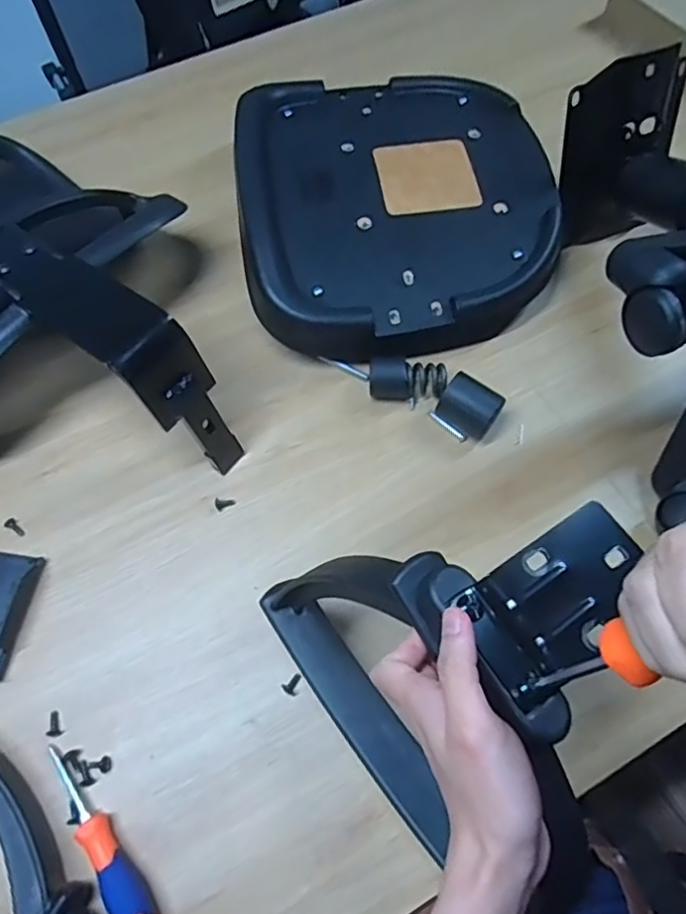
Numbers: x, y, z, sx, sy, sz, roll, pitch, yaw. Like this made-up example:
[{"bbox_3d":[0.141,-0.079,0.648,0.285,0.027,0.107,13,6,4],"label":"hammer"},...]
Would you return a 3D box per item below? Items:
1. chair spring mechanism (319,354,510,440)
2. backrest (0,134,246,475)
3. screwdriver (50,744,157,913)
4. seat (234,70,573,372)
[{"bbox_3d":[0.081,-0.089,0.715,0.217,0.049,0.065,25,68,12],"label":"chair spring mechanism"},{"bbox_3d":[-0.364,-0.192,0.694,0.580,0.177,0.371,34,71,15],"label":"backrest"},{"bbox_3d":[-0.214,0.333,0.527,0.026,0.026,0.177,-34,69,-13],"label":"screwdriver"},{"bbox_3d":[0.064,-0.344,0.802,0.401,0.094,0.447,-11,65,-4],"label":"seat"}]

